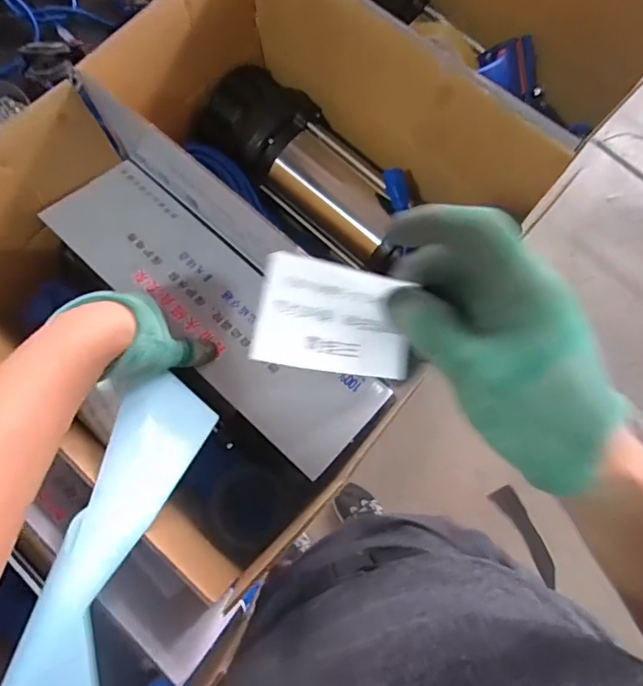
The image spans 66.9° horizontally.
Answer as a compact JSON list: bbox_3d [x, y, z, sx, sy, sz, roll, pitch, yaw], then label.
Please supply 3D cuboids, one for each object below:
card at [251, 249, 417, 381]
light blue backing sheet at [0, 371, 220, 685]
[{"bbox_3d":[0.007,-0.014,0.261,0.079,0.012,0.057,9,90,-3],"label":"card"},{"bbox_3d":[-0.136,0.152,0.312,0.033,0.083,0.320,-21,45,23],"label":"light blue backing sheet"}]

